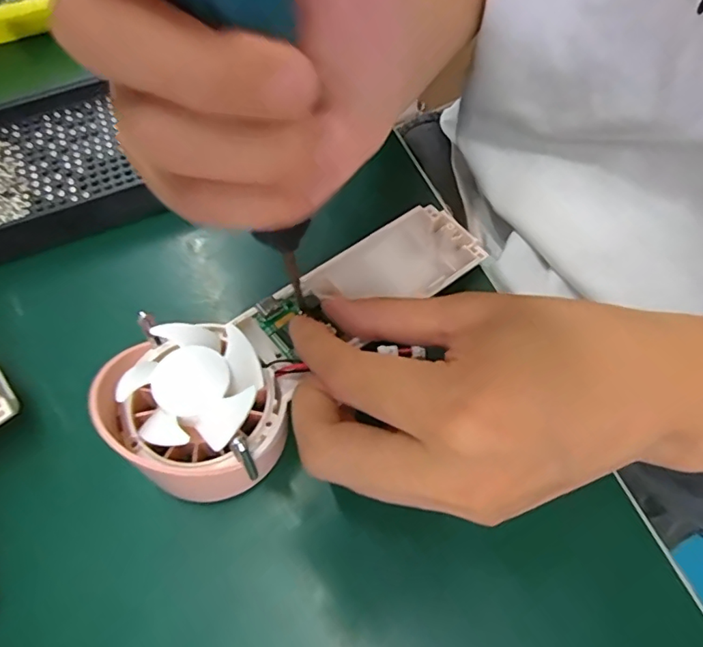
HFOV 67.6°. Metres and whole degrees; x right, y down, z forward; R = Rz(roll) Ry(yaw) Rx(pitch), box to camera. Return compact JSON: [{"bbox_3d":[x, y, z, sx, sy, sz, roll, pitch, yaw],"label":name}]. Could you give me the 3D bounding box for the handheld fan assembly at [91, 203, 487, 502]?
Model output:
[{"bbox_3d":[-0.017,-0.003,0.222,0.069,0.027,0.172,42,56,20],"label":"handheld fan assembly"}]

